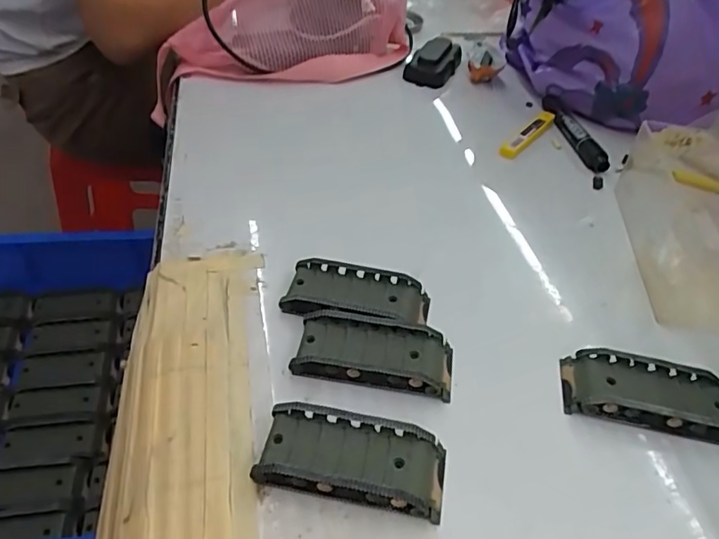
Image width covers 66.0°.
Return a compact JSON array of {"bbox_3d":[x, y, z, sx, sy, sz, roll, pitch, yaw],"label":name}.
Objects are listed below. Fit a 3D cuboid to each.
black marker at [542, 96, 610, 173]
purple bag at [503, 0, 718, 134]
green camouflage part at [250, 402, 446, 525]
[{"bbox_3d":[0.225,-0.148,0.584,0.021,0.012,0.141,-2,44,-8],"label":"black marker"},{"bbox_3d":[0.266,-0.240,0.577,0.242,0.157,0.074,30,49,24],"label":"purple bag"},{"bbox_3d":[-0.003,0.100,0.295,0.096,0.018,0.044,11,43,6],"label":"green camouflage part"}]

